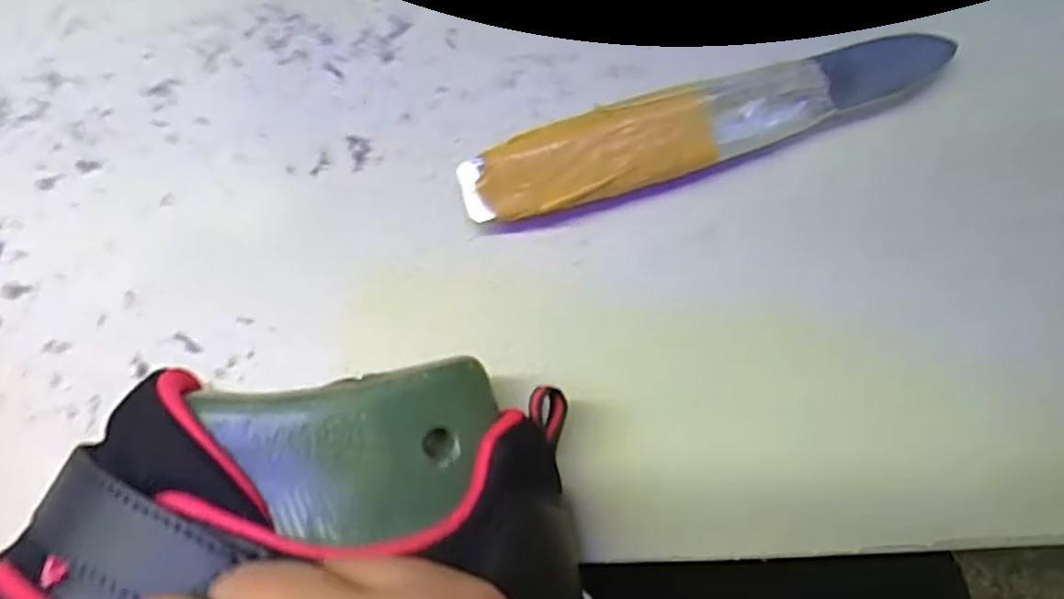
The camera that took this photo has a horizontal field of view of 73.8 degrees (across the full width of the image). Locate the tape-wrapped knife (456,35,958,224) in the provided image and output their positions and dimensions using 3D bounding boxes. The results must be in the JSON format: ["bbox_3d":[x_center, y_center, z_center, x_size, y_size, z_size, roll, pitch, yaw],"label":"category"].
[{"bbox_3d":[0.056,-0.056,0.239,0.160,0.027,0.027,-15,82,0],"label":"tape-wrapped knife"}]

